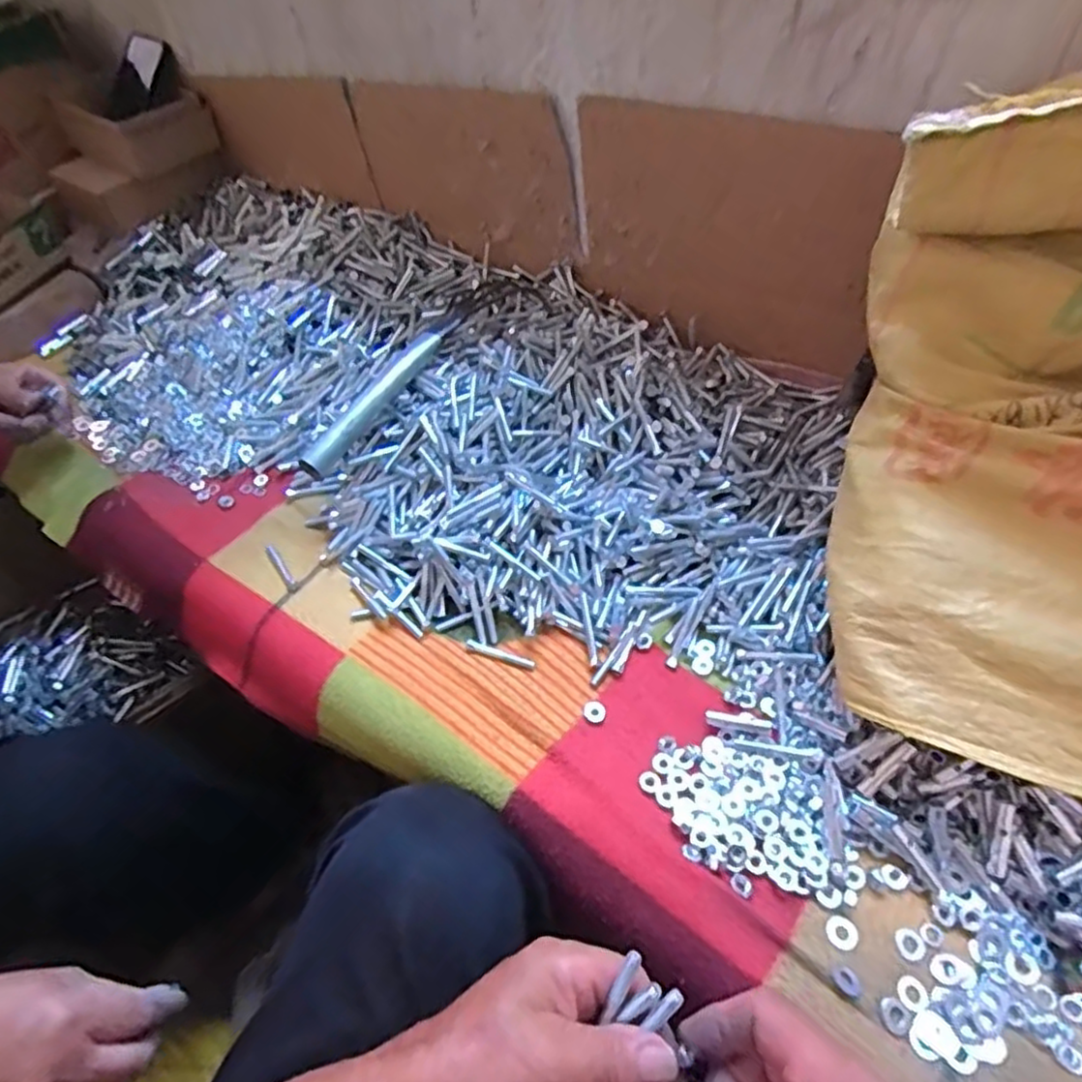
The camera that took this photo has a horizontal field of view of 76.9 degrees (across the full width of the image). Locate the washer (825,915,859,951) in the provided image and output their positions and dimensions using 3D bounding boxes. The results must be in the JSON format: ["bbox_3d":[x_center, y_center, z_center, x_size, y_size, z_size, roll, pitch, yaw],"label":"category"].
[{"bbox_3d":[0.179,0.233,0.404,0.018,0.004,0.018,-2,52,3],"label":"washer"}]

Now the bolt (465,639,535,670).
[{"bbox_3d":[-0.032,0.089,0.539,0.057,0.005,0.010,13,54,14],"label":"bolt"}]

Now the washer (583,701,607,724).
[{"bbox_3d":[0.040,0.126,0.501,0.016,0.004,0.017,-2,52,3],"label":"washer"}]

